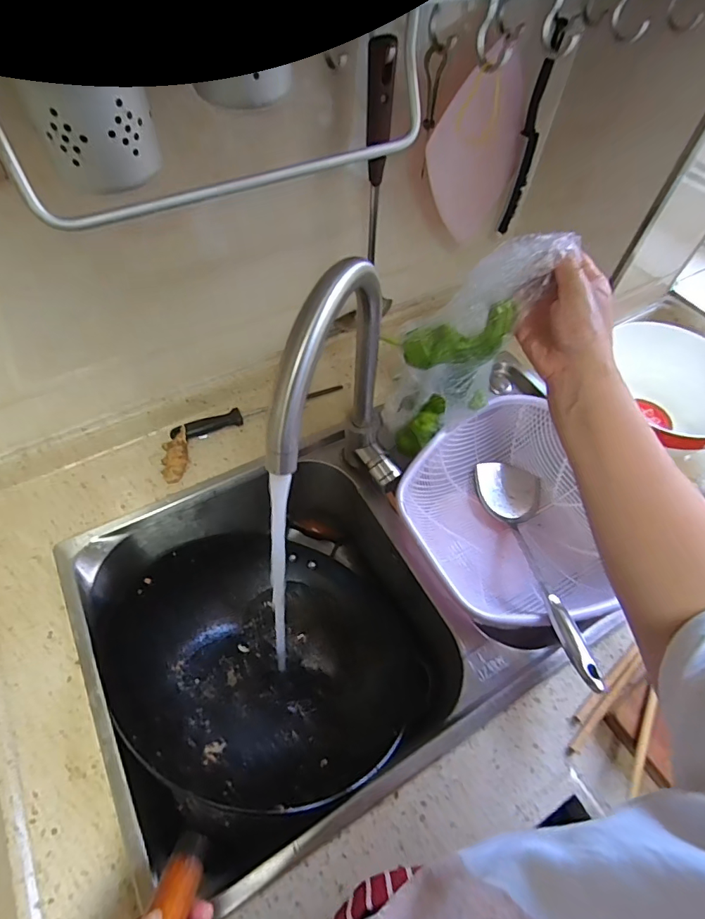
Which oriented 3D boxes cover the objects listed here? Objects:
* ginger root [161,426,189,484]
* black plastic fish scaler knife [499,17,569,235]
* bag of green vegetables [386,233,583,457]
[{"bbox_3d":[-0.230,-0.002,0.598,0.032,0.025,0.074,-6,58,-3],"label":"ginger root"},{"bbox_3d":[0.221,-0.397,0.583,0.021,0.235,0.021,17,59,11],"label":"black plastic fish scaler knife"},{"bbox_3d":[0.101,-0.102,0.483,0.108,0.286,0.053,20,59,-3],"label":"bag of green vegetables"}]

